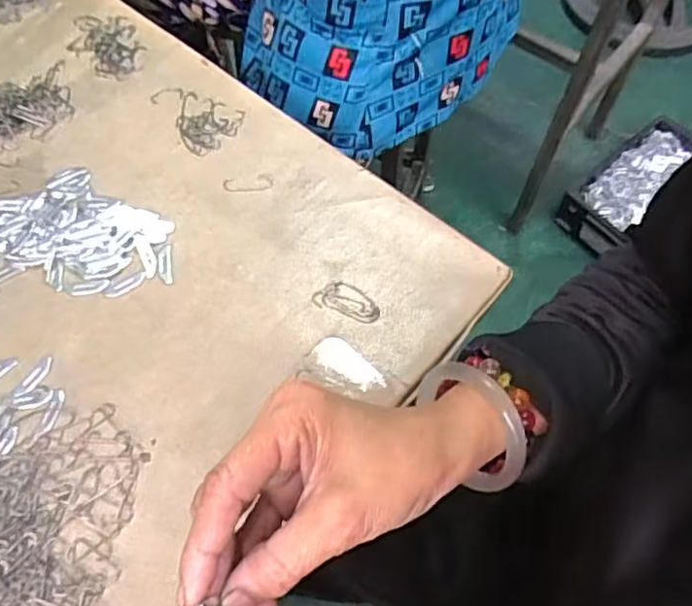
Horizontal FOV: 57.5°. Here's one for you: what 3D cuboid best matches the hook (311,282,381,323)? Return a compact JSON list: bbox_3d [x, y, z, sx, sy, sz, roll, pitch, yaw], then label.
[{"bbox_3d":[0.002,-0.003,0.489,0.052,0.004,0.027,20,65,9],"label":"hook"}]

